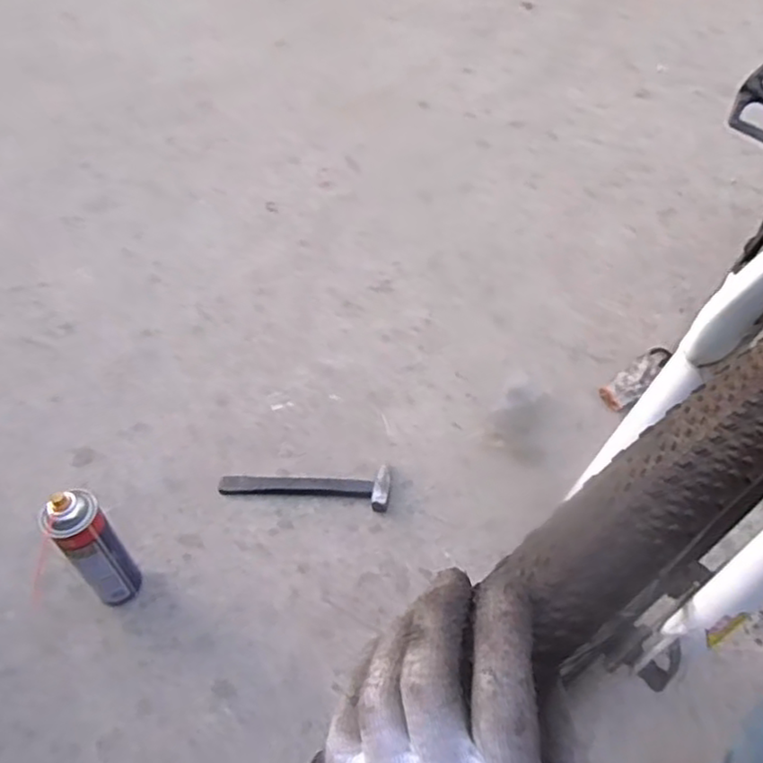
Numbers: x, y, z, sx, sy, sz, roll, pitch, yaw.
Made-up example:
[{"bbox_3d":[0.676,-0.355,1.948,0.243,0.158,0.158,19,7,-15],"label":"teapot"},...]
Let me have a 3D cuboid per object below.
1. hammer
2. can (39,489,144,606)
[{"bbox_3d":[-0.124,0.168,1.083,0.270,0.029,0.070,1,49,4],"label":"hammer"},{"bbox_3d":[-0.377,0.225,0.902,0.071,0.219,0.070,-2,49,2],"label":"can"}]

